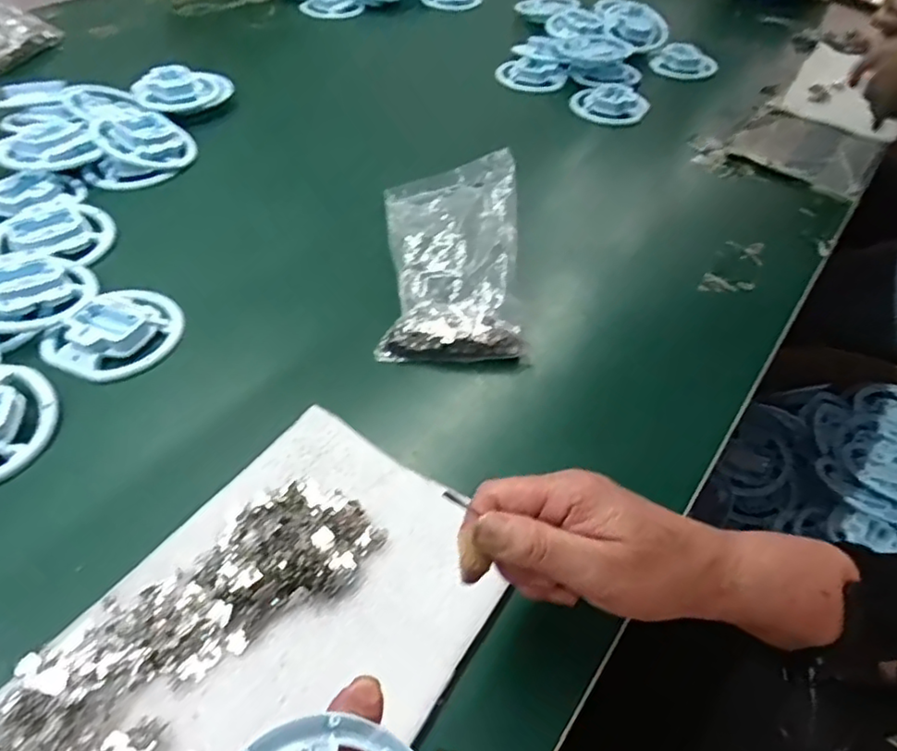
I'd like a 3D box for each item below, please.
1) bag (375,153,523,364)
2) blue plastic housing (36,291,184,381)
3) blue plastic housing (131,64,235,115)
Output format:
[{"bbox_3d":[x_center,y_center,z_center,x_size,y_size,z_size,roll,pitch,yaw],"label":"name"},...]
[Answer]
[{"bbox_3d":[0.001,-0.104,0.550,0.117,0.034,0.195,-6,62,9],"label":"bag"},{"bbox_3d":[-0.263,-0.035,0.505,0.079,0.020,0.100,25,51,18],"label":"blue plastic housing"},{"bbox_3d":[-0.325,-0.350,0.776,0.112,0.034,0.074,-12,49,-14],"label":"blue plastic housing"}]

